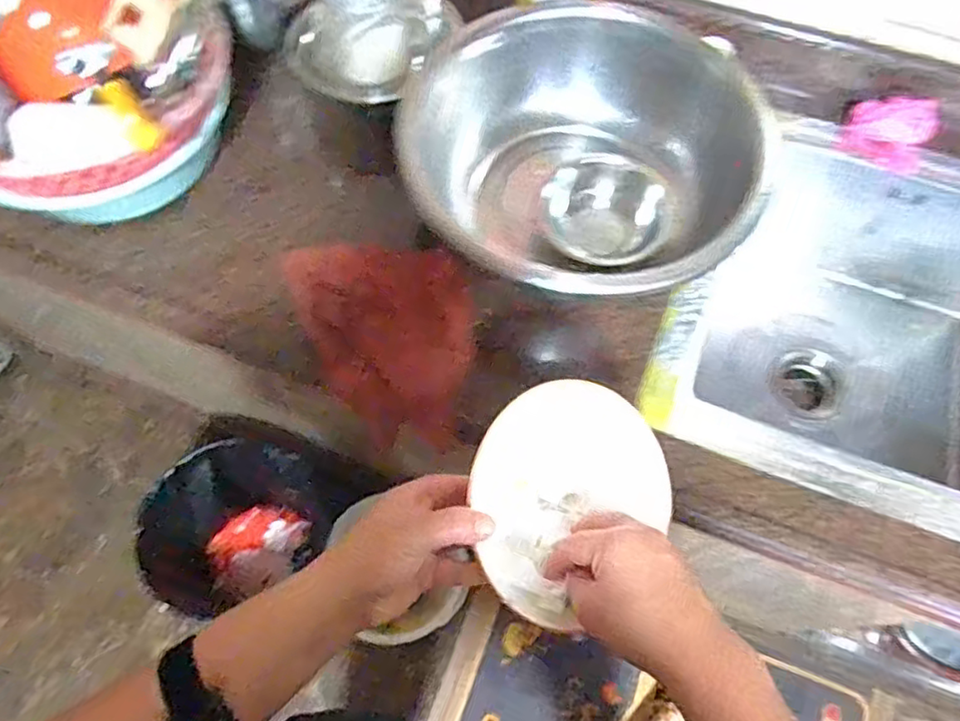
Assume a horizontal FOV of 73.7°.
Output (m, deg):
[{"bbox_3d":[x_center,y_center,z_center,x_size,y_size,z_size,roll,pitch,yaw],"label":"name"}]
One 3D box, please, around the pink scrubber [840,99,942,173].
[{"bbox_3d":[0.530,-0.296,0.824,0.107,0.072,0.063,29,67,12],"label":"pink scrubber"}]

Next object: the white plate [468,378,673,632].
[{"bbox_3d":[0.061,0.093,0.481,0.167,0.035,0.149,-29,99,-27],"label":"white plate"}]

